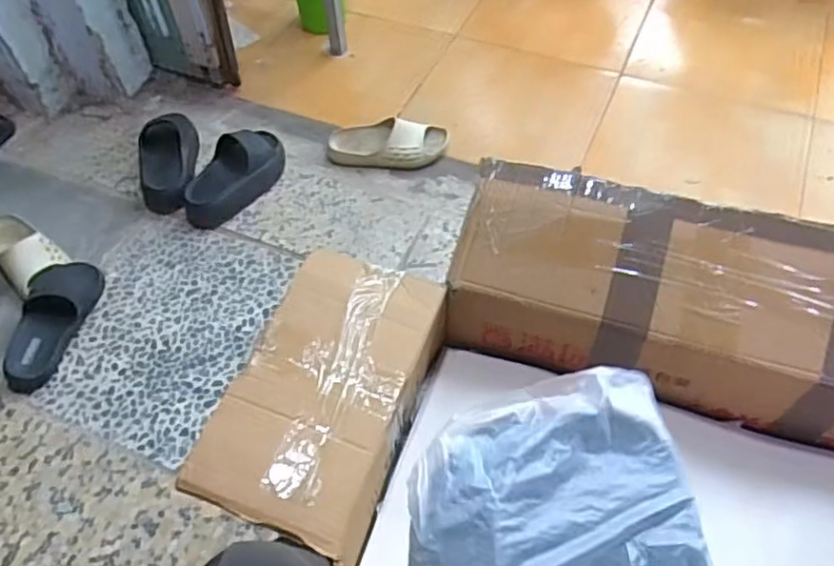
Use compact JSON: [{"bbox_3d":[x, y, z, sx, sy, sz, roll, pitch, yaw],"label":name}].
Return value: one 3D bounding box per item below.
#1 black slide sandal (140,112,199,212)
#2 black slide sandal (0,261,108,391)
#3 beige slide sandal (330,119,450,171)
[{"bbox_3d":[-0.491,-0.236,1.281,0.111,0.078,0.214,-6,53,-2],"label":"black slide sandal"},{"bbox_3d":[-0.600,0.060,1.071,0.098,0.065,0.238,2,53,4],"label":"black slide sandal"},{"bbox_3d":[-0.059,-0.276,1.297,0.240,0.070,0.084,-1,53,1],"label":"beige slide sandal"}]

